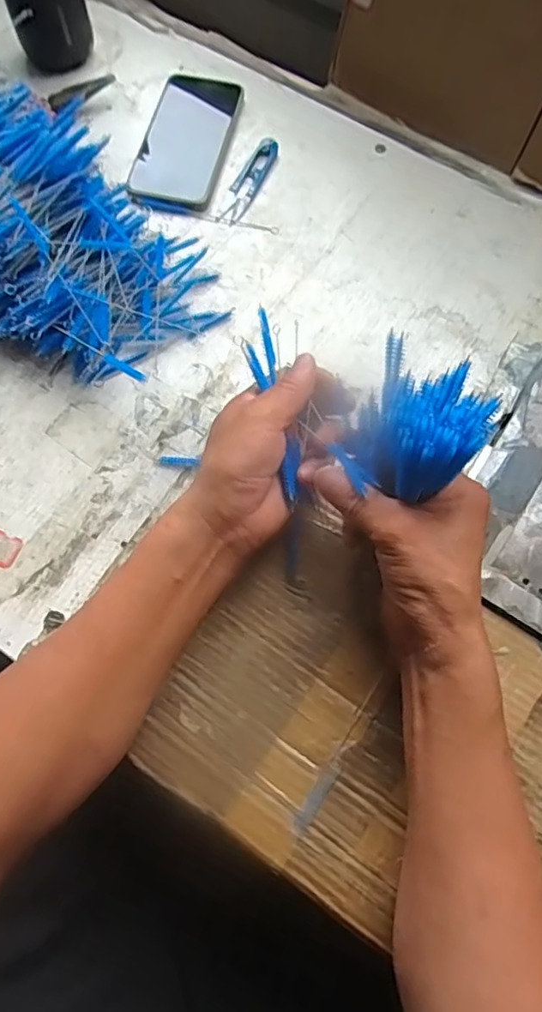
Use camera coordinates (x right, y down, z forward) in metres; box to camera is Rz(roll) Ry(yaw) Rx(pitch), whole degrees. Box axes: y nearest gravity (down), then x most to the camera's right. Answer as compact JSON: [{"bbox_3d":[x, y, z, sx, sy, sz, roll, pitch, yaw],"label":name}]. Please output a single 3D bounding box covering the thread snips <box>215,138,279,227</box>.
[{"bbox_3d":[-0.021,-0.303,0.538,0.025,0.009,0.101,23,71,8],"label":"thread snips"}]

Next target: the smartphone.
[{"bbox_3d":[-0.080,-0.357,0.557,0.080,0.011,0.175,11,69,4],"label":"smartphone"}]

